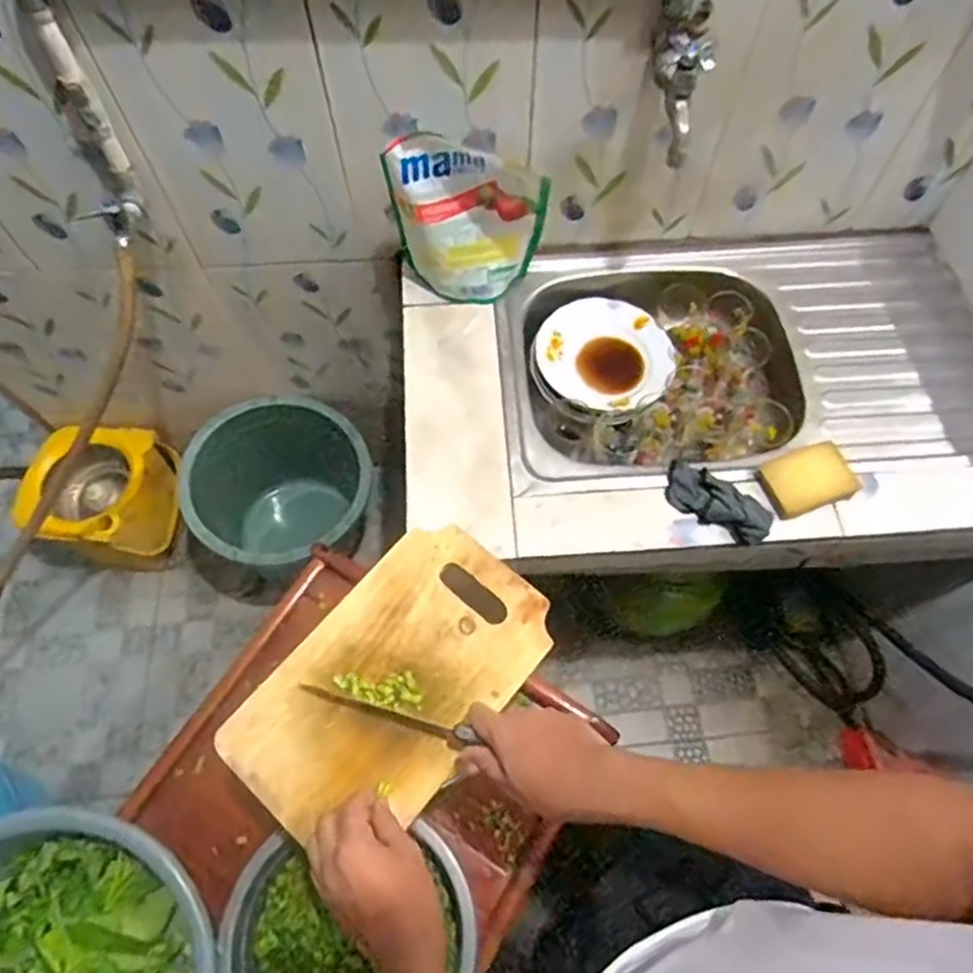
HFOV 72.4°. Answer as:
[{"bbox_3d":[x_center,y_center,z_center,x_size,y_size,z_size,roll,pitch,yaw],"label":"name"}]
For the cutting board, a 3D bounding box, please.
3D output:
[{"bbox_3d":[-0.084,0.175,0.611,0.180,0.016,0.290,38,70,17],"label":"cutting board"}]

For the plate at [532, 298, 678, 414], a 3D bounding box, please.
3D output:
[{"bbox_3d":[0.178,-0.192,0.992,0.200,0.047,0.178,40,70,17],"label":"plate"}]

